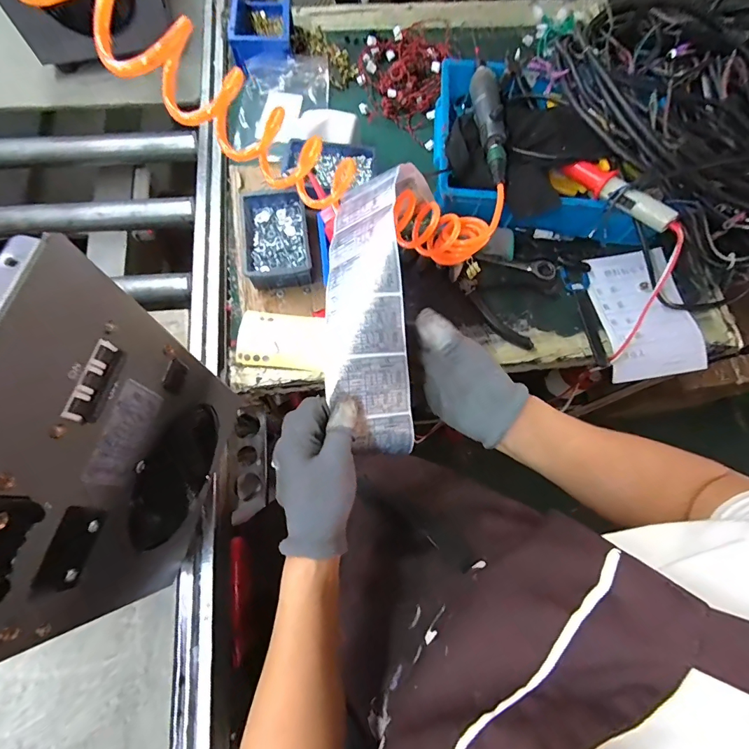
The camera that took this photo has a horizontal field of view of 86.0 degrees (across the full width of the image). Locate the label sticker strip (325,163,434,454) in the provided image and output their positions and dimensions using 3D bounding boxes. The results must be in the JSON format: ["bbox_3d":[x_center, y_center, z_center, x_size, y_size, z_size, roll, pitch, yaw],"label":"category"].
[{"bbox_3d":[0.002,-0.080,0.387,0.090,0.055,0.299,0,74,-2],"label":"label sticker strip"}]

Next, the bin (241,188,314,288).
[{"bbox_3d":[-0.143,-0.200,0.597,0.097,0.051,0.158,-8,74,-4],"label":"bin"}]

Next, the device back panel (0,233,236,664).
[{"bbox_3d":[-0.196,0.078,0.312,0.025,0.316,0.226,12,73,2],"label":"device back panel"}]

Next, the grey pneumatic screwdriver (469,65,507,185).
[{"bbox_3d":[0.175,-0.376,0.592,0.046,0.038,0.230,-1,73,-2],"label":"grey pneumatic screwdriver"}]

